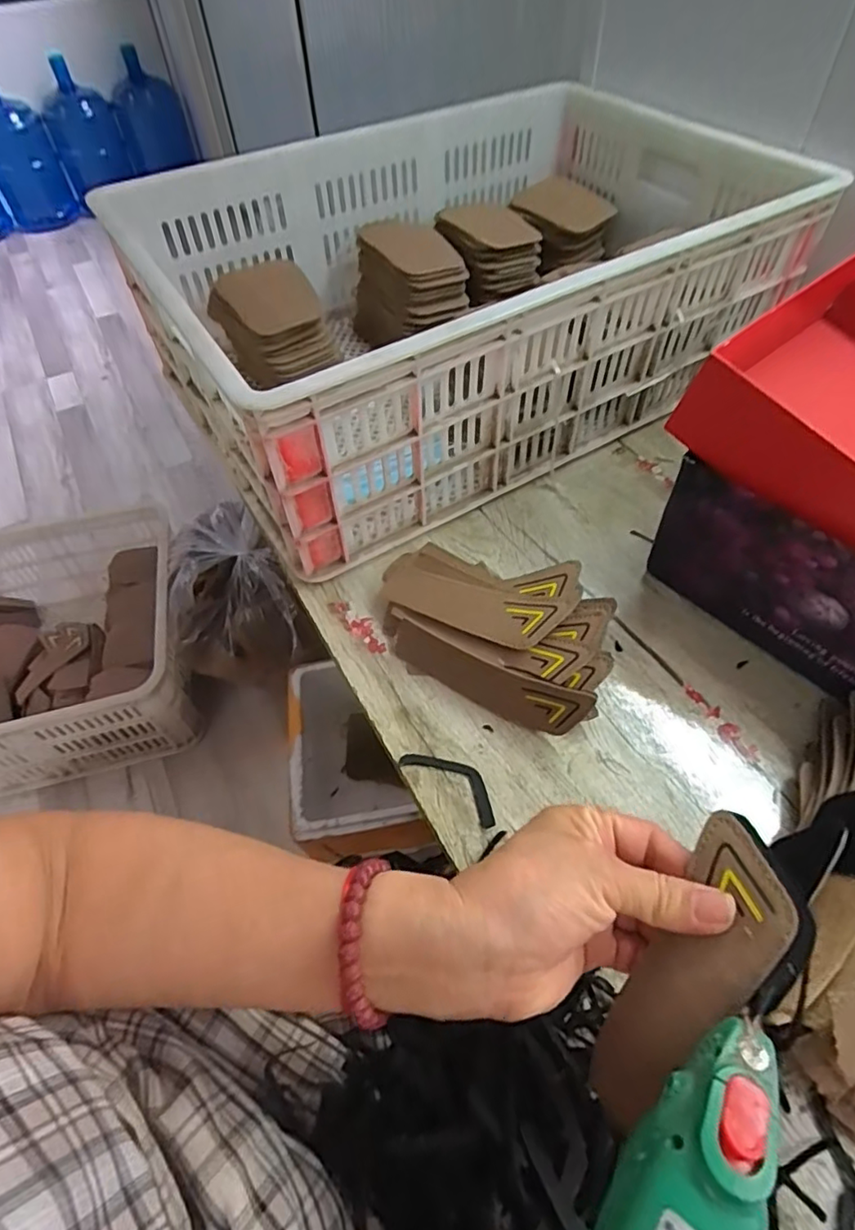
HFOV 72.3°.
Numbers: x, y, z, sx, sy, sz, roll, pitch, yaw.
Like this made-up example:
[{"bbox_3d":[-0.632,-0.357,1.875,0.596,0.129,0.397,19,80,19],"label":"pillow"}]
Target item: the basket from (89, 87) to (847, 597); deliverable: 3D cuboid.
[{"bbox_3d":[0.030,-0.363,0.637,0.615,0.184,0.464,-28,57,-17],"label":"basket"}]

